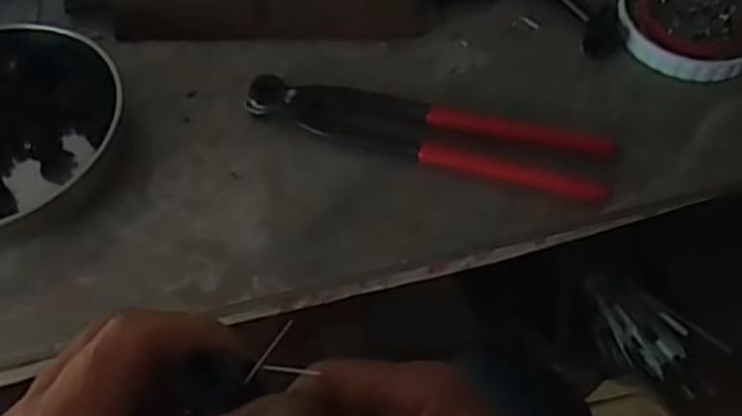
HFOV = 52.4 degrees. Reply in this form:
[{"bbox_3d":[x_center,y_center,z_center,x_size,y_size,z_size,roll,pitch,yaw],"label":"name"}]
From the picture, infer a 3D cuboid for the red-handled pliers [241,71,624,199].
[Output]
[{"bbox_3d":[0.029,-0.041,0.408,0.194,0.015,0.045,12,58,8],"label":"red-handled pliers"}]

